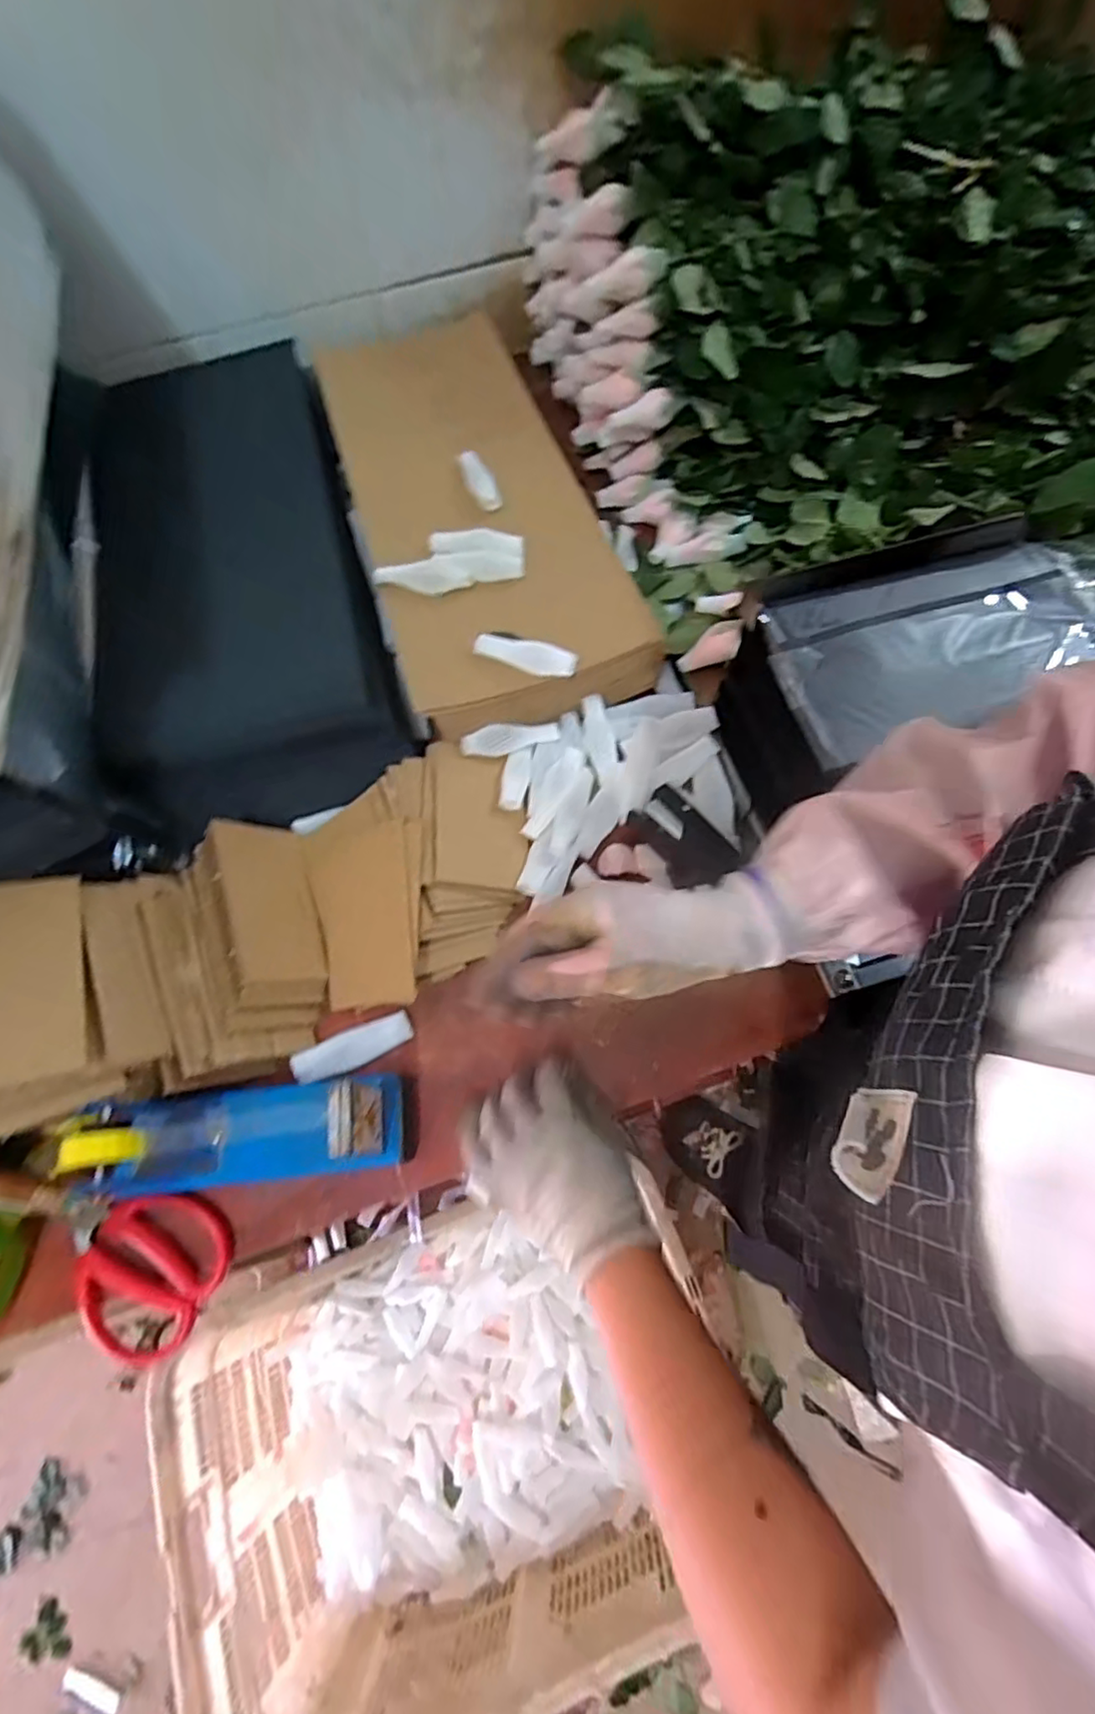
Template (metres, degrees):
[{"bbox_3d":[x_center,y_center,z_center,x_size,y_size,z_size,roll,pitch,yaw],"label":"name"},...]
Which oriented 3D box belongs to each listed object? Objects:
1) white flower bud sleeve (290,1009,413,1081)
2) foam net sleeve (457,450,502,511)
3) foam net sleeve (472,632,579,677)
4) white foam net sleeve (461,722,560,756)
[{"bbox_3d":[-0.148,0.146,0.501,0.089,0.012,0.028,-22,66,-7],"label":"white flower bud sleeve"},{"bbox_3d":[-0.068,-0.378,0.656,0.023,0.017,0.089,-20,66,-7],"label":"foam net sleeve"},{"bbox_3d":[-0.020,-0.173,0.556,0.091,0.018,0.020,22,68,12],"label":"foam net sleeve"},{"bbox_3d":[-0.032,-0.107,0.585,0.088,0.019,0.022,-16,66,-5],"label":"white foam net sleeve"}]

